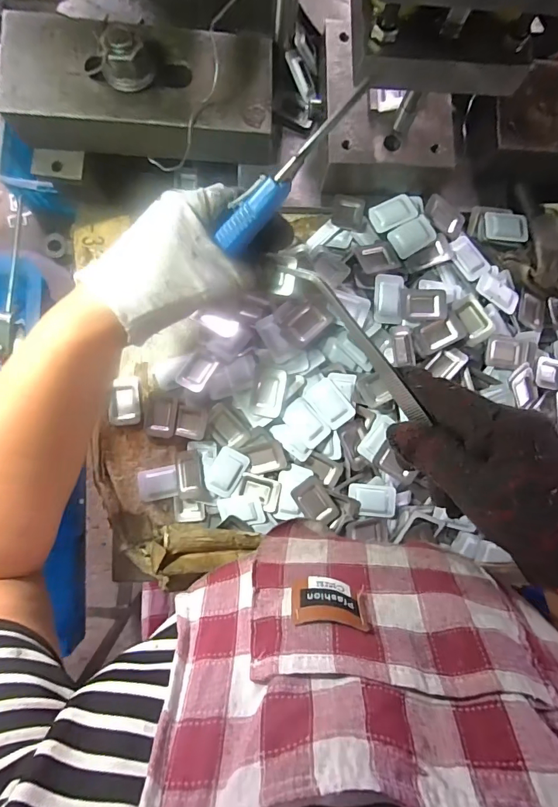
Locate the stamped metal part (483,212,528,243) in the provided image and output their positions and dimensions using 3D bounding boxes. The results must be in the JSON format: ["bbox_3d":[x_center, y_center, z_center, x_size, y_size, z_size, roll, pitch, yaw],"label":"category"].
[{"bbox_3d":[0.204,-0.158,0.368,0.037,0.006,0.027,2,85,-6],"label":"stamped metal part"}]

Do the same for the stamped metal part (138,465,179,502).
[{"bbox_3d":[-0.103,0.069,0.353,0.032,0.004,0.027,-9,87,-6],"label":"stamped metal part"}]

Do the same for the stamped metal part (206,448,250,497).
[{"bbox_3d":[-0.044,0.058,0.347,0.027,0.007,0.039,28,83,-3],"label":"stamped metal part"}]

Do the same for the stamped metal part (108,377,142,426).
[{"bbox_3d":[-0.133,-0.002,0.355,0.026,0.005,0.042,-3,86,-6],"label":"stamped metal part"}]

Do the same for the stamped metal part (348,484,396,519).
[{"bbox_3d":[0.079,0.083,0.350,0.040,0.007,0.026,7,85,-5],"label":"stamped metal part"}]

